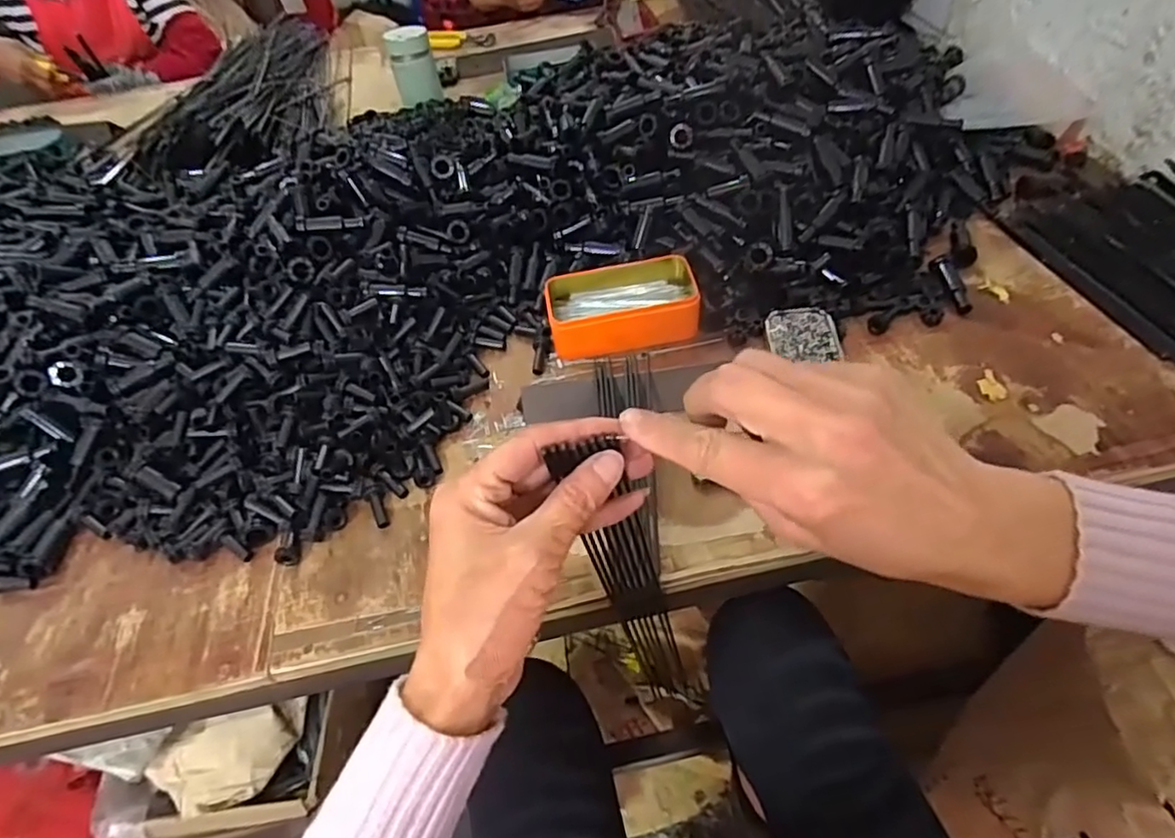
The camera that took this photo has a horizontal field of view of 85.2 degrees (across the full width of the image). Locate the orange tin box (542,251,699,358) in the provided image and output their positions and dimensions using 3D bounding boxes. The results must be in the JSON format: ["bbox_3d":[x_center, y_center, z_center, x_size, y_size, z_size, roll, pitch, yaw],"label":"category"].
[{"bbox_3d":[0.034,-0.113,0.635,0.143,0.043,0.086,-7,50,1],"label":"orange tin box"}]

